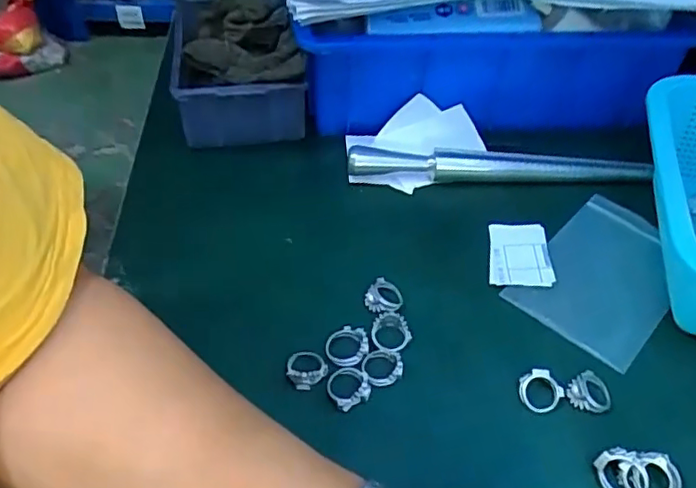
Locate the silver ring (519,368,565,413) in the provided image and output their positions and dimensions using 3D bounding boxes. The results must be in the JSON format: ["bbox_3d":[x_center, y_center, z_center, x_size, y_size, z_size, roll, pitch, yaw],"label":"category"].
[{"bbox_3d":[0.101,0.076,0.314,0.022,0.011,0.018,27,52,22],"label":"silver ring"}]

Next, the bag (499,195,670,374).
[{"bbox_3d":[0.164,0.018,0.378,0.080,0.006,0.123,35,55,27],"label":"bag"}]

